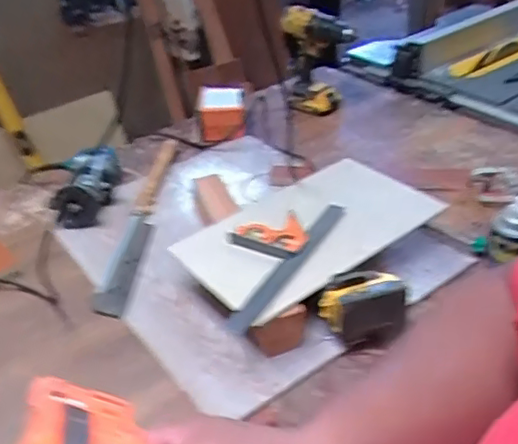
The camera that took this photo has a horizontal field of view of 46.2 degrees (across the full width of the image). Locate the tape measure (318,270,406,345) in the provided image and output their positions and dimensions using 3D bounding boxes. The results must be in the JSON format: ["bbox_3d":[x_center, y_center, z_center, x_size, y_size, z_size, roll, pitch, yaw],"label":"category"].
[{"bbox_3d":[0.140,0.114,0.816,0.110,0.087,0.067,-18,37,-16],"label":"tape measure"}]

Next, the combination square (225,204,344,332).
[{"bbox_3d":[0.011,0.042,0.871,0.119,0.034,0.272,19,42,32],"label":"combination square"}]

